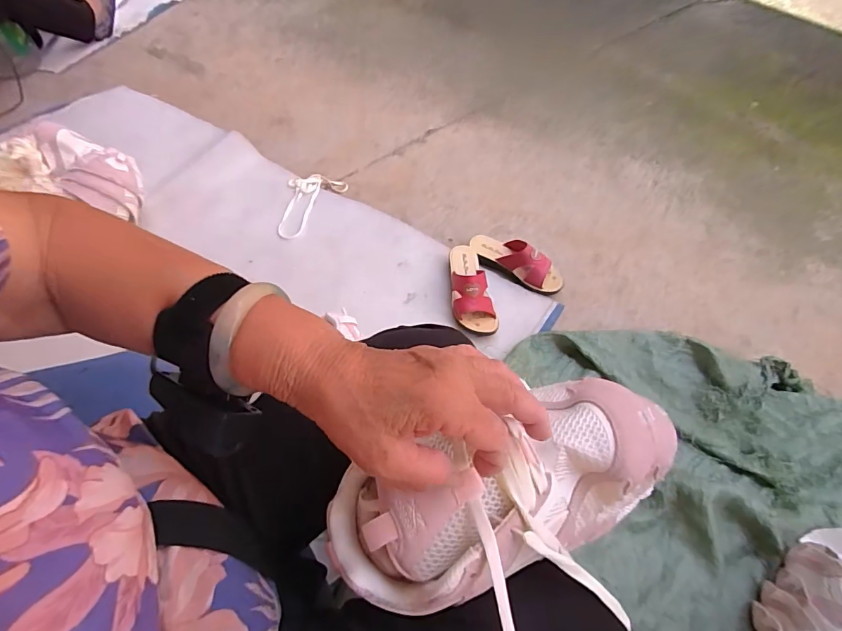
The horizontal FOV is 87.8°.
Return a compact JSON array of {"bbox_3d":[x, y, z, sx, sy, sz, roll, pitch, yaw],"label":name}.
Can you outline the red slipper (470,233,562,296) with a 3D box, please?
[{"bbox_3d":[0.215,-0.124,0.982,0.224,0.072,0.080,28,60,17],"label":"red slipper"}]

